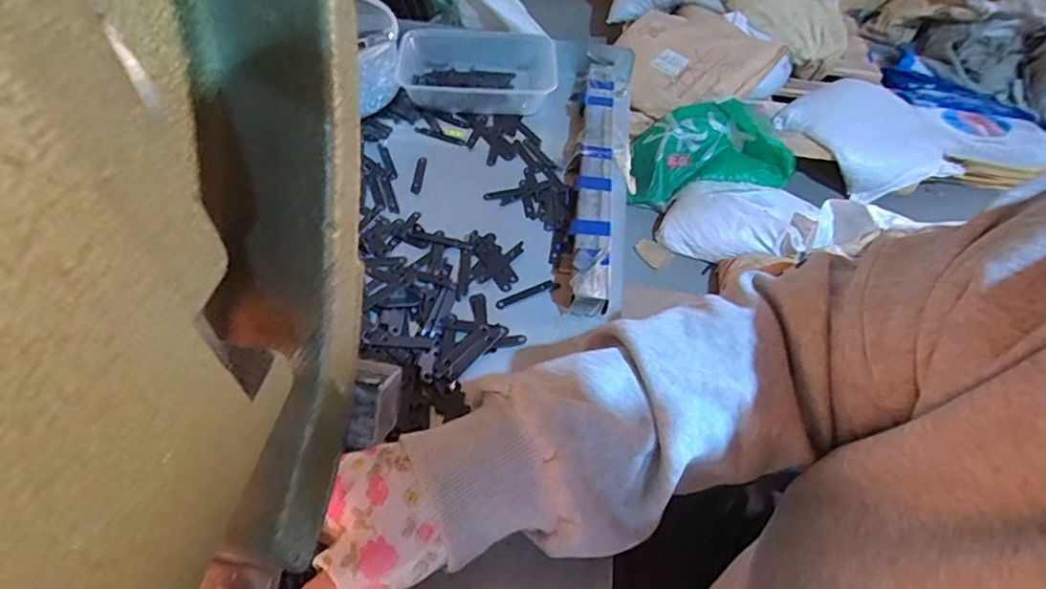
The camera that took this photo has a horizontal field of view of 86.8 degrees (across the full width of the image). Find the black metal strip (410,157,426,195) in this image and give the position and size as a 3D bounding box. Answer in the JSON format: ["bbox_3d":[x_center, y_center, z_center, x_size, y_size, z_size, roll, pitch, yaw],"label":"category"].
[{"bbox_3d":[-0.096,-0.111,0.510,0.010,0.004,0.053,5,52,-2],"label":"black metal strip"}]

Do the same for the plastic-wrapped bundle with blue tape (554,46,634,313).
[{"bbox_3d":[0.072,-0.127,0.520,0.062,0.032,0.344,8,52,1],"label":"plastic-wrapped bundle with blue tape"}]

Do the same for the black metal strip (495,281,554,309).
[{"bbox_3d":[0.002,-0.001,0.433,0.050,0.004,0.008,-21,57,-20],"label":"black metal strip"}]

